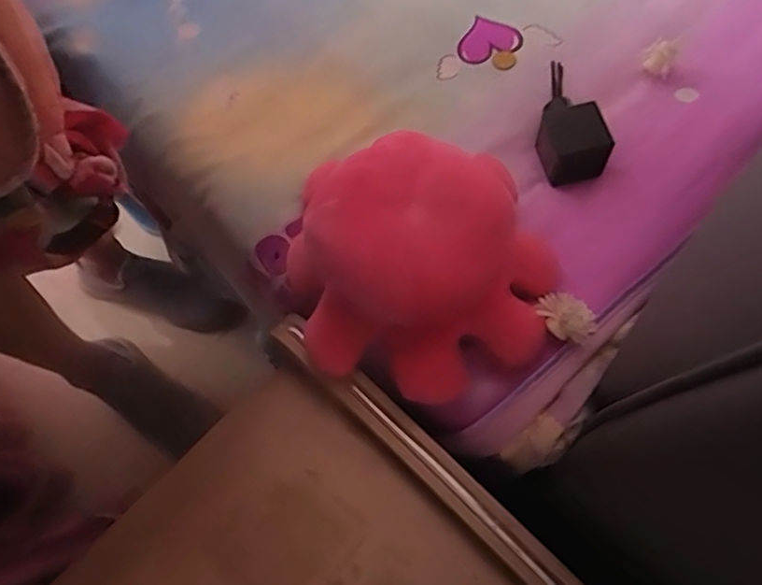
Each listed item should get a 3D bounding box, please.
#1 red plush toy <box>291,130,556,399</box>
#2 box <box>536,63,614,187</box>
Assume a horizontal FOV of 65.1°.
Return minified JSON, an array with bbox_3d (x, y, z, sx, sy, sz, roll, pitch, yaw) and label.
[{"bbox_3d":[0.021,-0.006,0.393,0.190,0.119,0.143,12,69,3],"label":"red plush toy"},{"bbox_3d":[0.150,-0.148,0.496,0.047,0.041,0.114,-12,70,-6],"label":"box"}]

